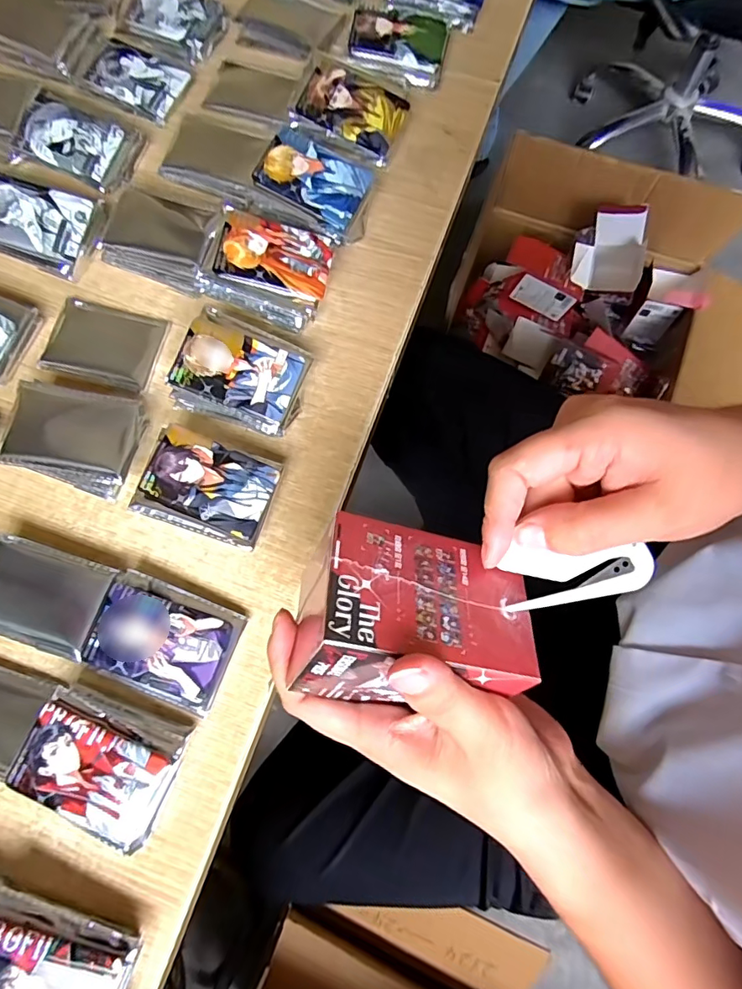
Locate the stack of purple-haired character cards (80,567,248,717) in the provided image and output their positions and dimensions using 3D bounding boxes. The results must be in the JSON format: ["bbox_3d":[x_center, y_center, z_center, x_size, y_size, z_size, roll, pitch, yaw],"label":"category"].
[{"bbox_3d":[-0.138,0.095,0.333,0.091,0.020,0.065,21,77,7],"label":"stack of purple-haired character cards"}]

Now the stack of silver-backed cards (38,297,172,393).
[{"bbox_3d":[-0.211,-0.121,0.395,0.086,0.006,0.066,13,76,6],"label":"stack of silver-backed cards"}]

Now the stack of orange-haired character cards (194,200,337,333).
[{"bbox_3d":[-0.083,-0.177,0.390,0.099,0.034,0.069,13,76,5],"label":"stack of orange-haired character cards"}]

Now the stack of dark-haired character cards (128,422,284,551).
[{"bbox_3d":[-0.112,-0.004,0.354,0.088,0.030,0.064,19,77,7],"label":"stack of dark-haired character cards"}]

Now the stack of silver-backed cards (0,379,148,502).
[{"bbox_3d":[-0.214,-0.042,0.360,0.091,0.027,0.069,11,76,5],"label":"stack of silver-backed cards"}]

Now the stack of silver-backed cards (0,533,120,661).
[{"bbox_3d":[-0.225,0.069,0.340,0.090,0.013,0.063,17,77,6],"label":"stack of silver-backed cards"}]

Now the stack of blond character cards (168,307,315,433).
[{"bbox_3d":[-0.095,-0.088,0.369,0.089,0.042,0.070,23,77,7],"label":"stack of blond character cards"}]

